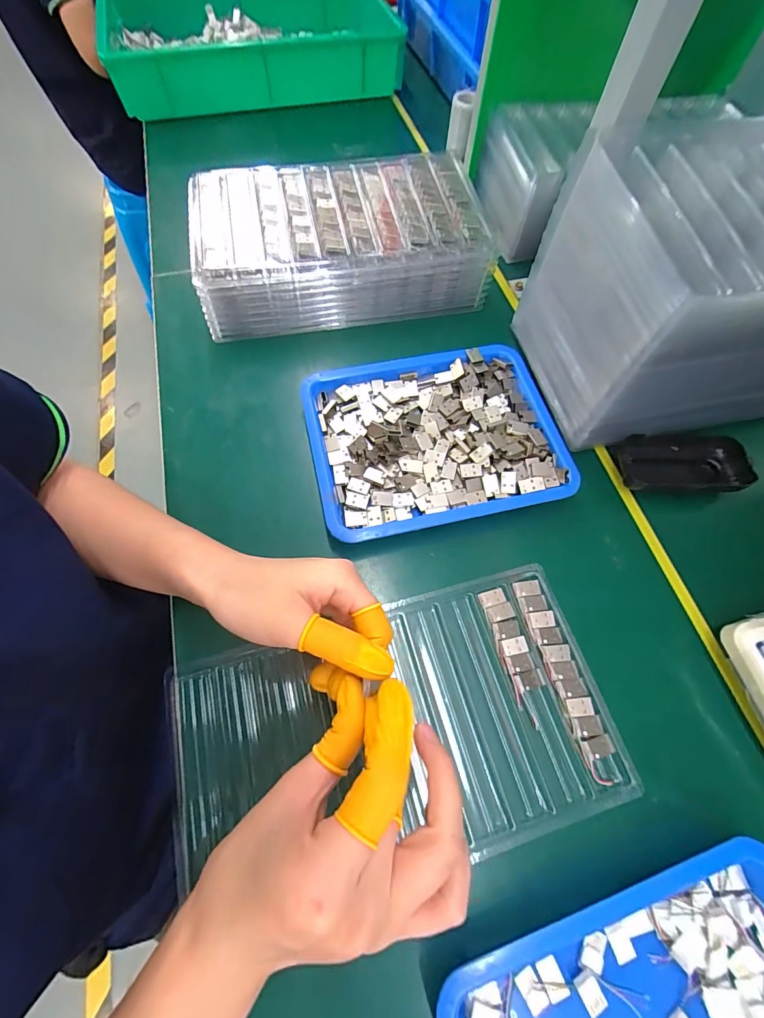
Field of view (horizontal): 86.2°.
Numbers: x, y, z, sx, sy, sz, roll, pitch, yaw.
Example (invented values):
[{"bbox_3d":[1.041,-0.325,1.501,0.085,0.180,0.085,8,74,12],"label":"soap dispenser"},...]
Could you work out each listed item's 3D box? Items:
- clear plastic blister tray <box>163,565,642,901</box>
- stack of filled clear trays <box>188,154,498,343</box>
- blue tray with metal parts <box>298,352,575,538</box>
[{"bbox_3d":[0.008,0.150,0.280,0.297,0.010,0.162,-14,66,-6],"label":"clear plastic blister tray"},{"bbox_3d":[-0.050,-0.290,0.445,0.302,0.076,0.167,-11,66,-5],"label":"stack of filled clear trays"},{"bbox_3d":[0.048,-0.066,0.371,0.217,0.025,0.166,-12,66,-5],"label":"blue tray with metal parts"}]

